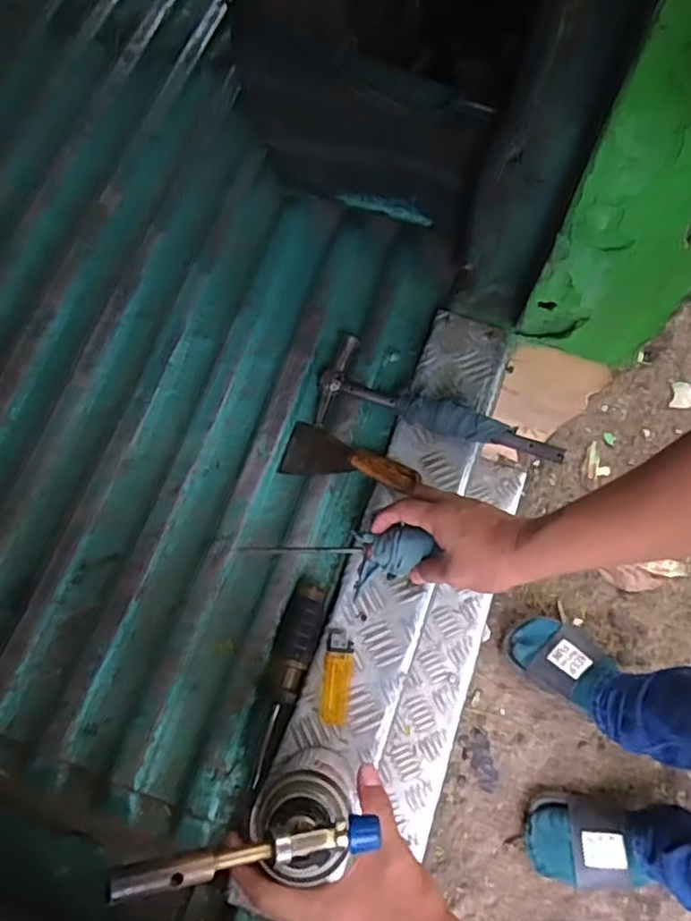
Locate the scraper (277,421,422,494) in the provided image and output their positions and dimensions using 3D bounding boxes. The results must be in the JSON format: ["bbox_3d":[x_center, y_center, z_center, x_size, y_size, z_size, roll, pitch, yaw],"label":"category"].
[{"bbox_3d":[0.002,0.001,0.662,0.144,0.011,0.054,15,72,27],"label":"scraper"}]

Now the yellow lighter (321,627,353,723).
[{"bbox_3d":[-0.007,0.195,0.601,0.026,0.014,0.081,5,72,2],"label":"yellow lighter"}]

